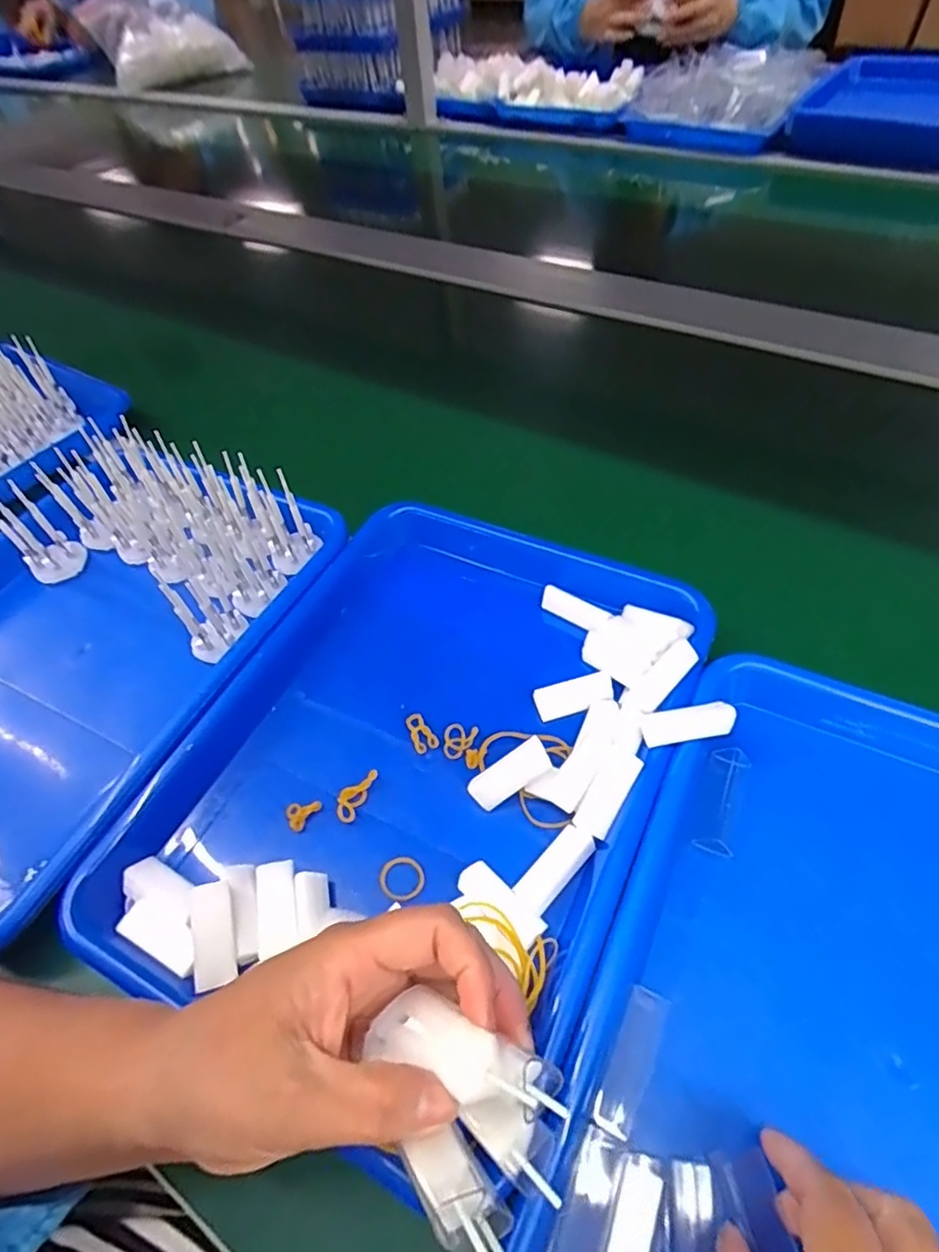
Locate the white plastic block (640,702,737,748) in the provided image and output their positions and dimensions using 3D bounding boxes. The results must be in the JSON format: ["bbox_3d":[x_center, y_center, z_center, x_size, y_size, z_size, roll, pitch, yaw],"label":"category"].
[{"bbox_3d":[0.117,0.053,0.331,0.047,0.011,0.016,-15,52,14],"label":"white plastic block"}]

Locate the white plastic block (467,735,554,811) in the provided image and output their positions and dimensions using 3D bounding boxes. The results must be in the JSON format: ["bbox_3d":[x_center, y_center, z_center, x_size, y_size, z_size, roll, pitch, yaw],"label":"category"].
[{"bbox_3d":[0.022,0.081,0.338,0.047,0.008,0.020,-36,55,8],"label":"white plastic block"}]

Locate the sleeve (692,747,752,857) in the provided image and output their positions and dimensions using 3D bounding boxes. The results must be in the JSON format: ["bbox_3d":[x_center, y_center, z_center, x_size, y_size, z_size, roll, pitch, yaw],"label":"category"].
[{"bbox_3d":[0.133,0.091,0.327,0.019,0.012,0.056,17,57,17],"label":"sleeve"}]

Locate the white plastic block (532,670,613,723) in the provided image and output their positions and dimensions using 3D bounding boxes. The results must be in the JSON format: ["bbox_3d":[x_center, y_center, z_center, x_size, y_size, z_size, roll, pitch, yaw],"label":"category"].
[{"bbox_3d":[0.062,0.042,0.370,0.046,0.015,0.016,-14,54,-5],"label":"white plastic block"}]

